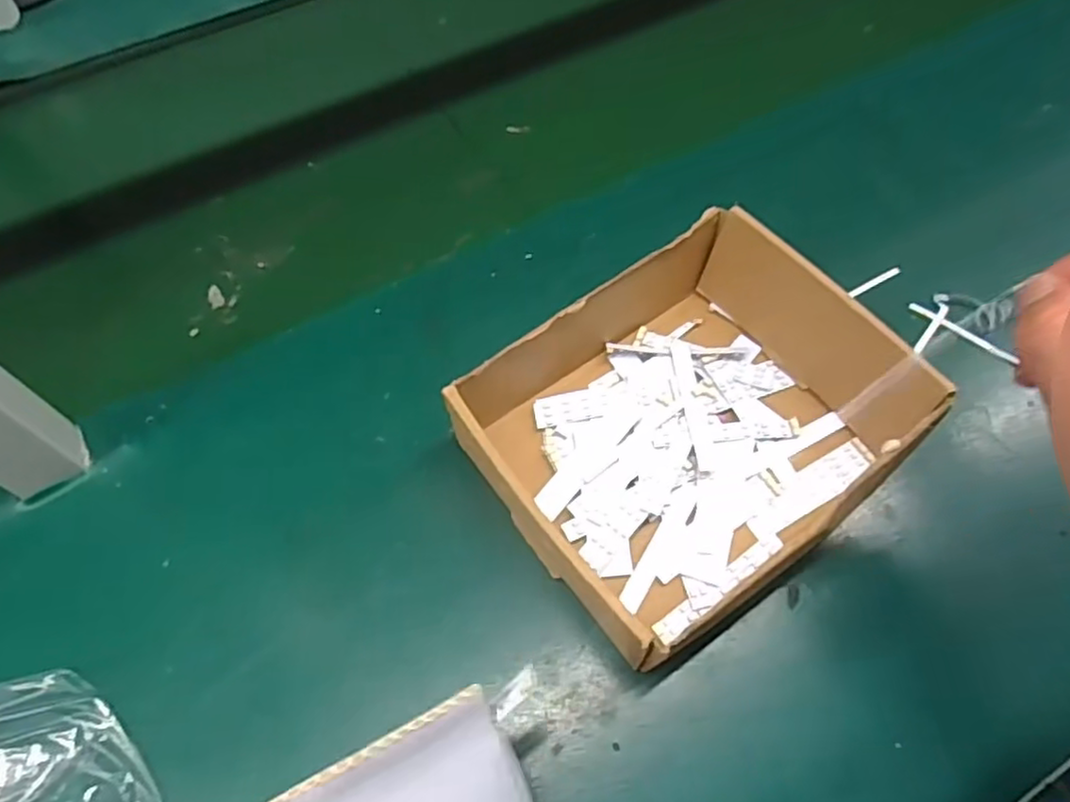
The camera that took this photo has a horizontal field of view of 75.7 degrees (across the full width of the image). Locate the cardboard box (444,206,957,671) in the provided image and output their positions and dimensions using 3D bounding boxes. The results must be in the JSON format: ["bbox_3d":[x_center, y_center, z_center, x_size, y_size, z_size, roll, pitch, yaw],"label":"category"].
[{"bbox_3d":[0.088,0.011,0.385,0.206,0.070,0.174,-35,64,-17],"label":"cardboard box"}]

